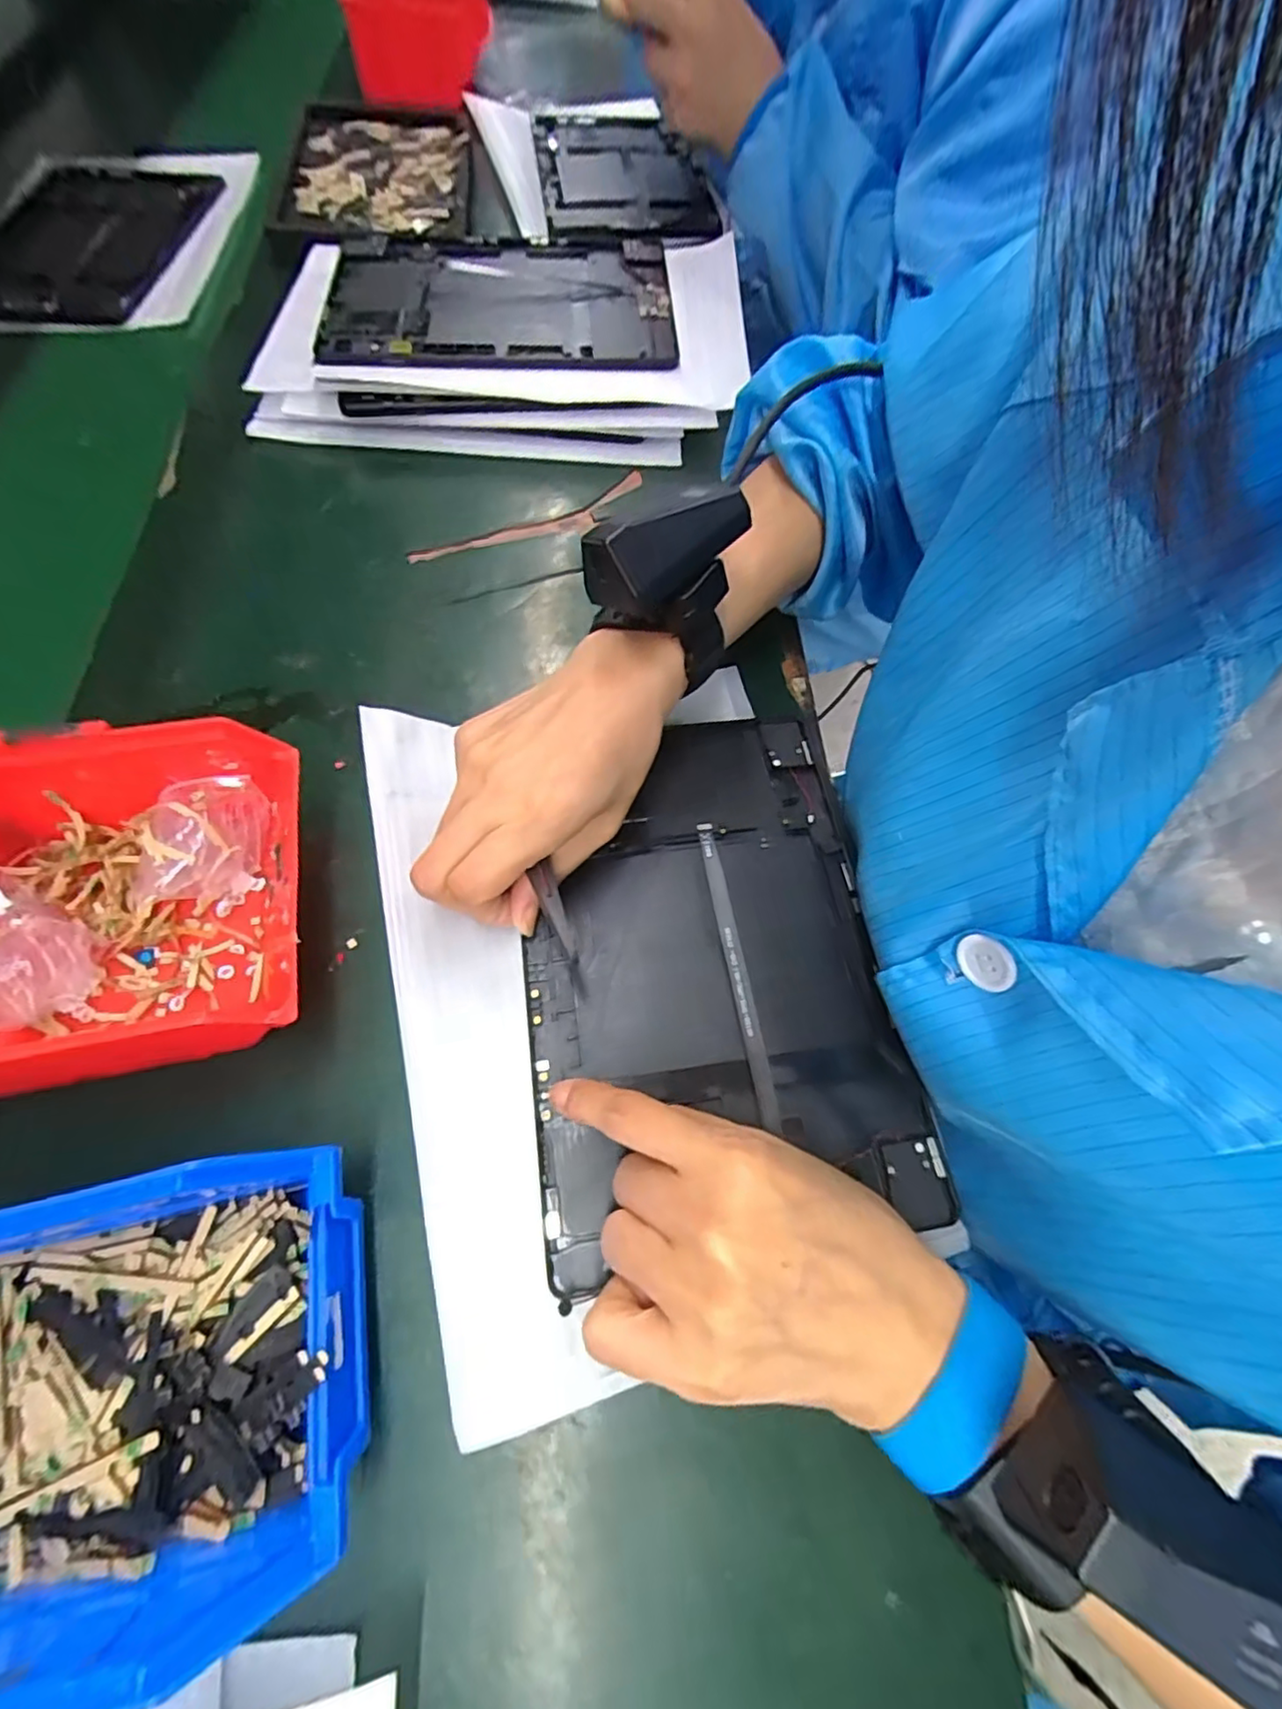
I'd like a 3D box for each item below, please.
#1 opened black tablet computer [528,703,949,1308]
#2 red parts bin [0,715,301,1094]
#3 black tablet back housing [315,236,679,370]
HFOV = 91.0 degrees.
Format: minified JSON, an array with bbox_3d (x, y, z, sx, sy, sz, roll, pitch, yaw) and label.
[{"bbox_3d":[0.026,0.042,0.281,0.153,0.008,0.226,-7,65,-5],"label":"opened black tablet computer"},{"bbox_3d":[-0.204,0.022,0.244,0.134,0.071,0.116,-11,66,-7],"label":"red parts bin"},{"bbox_3d":[-0.097,-0.398,0.449,0.233,0.016,0.178,-3,67,-5],"label":"black tablet back housing"}]

